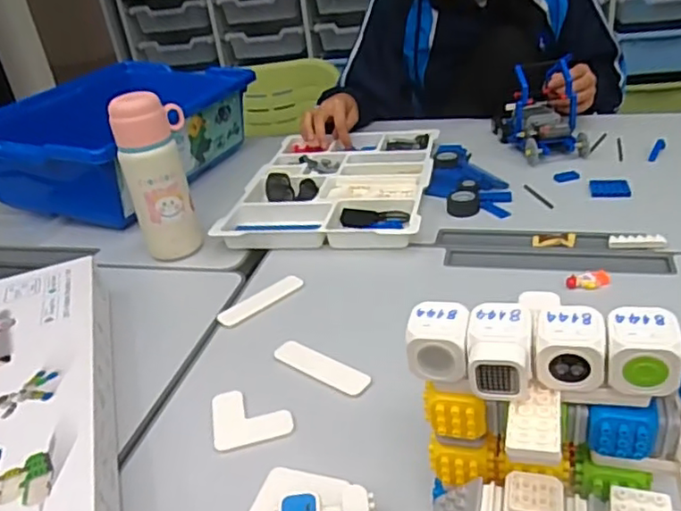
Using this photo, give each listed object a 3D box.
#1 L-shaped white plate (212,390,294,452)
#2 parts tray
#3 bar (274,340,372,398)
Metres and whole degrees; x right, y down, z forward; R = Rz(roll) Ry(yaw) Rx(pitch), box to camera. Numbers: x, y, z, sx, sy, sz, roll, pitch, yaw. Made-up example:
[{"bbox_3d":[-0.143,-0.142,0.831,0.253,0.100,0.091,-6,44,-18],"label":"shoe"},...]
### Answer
[{"bbox_3d":[-0.079,0.140,0.543,0.067,0.007,0.064,-13,30,-7],"label":"L-shaped white plate"},{"bbox_3d":[0.000,-0.111,0.924,0.269,0.034,0.368,0,31,13],"label":"parts tray"},{"bbox_3d":[-0.019,0.104,0.586,0.106,0.004,0.031,18,39,37],"label":"bar"}]

